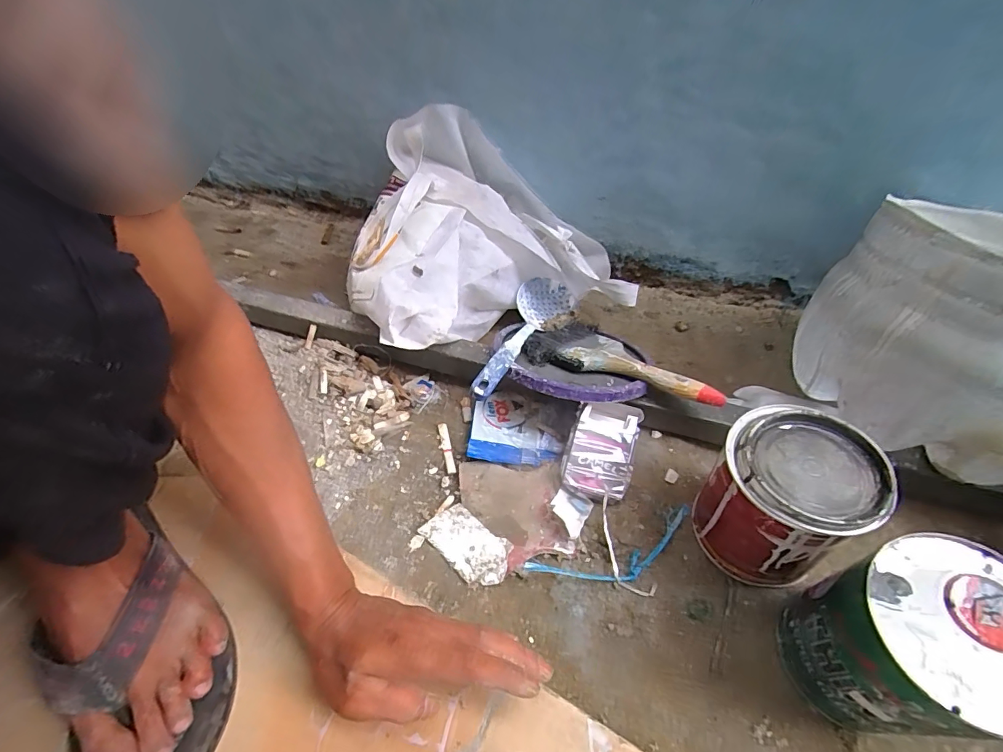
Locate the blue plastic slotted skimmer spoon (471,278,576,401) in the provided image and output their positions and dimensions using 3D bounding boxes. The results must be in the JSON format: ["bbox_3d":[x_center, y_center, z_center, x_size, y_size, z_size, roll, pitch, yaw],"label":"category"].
[{"bbox_3d":[0.030,-0.052,0.524,0.069,0.035,0.245,14,35,13],"label":"blue plastic slotted skimmer spoon"}]

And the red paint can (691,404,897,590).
[{"bbox_3d":[0.222,0.103,0.375,0.092,0.139,0.099,-1,51,1],"label":"red paint can"}]

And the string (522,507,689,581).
[{"bbox_3d":[0.107,0.162,0.410,0.167,0.012,0.043,-16,52,-11],"label":"string"}]

